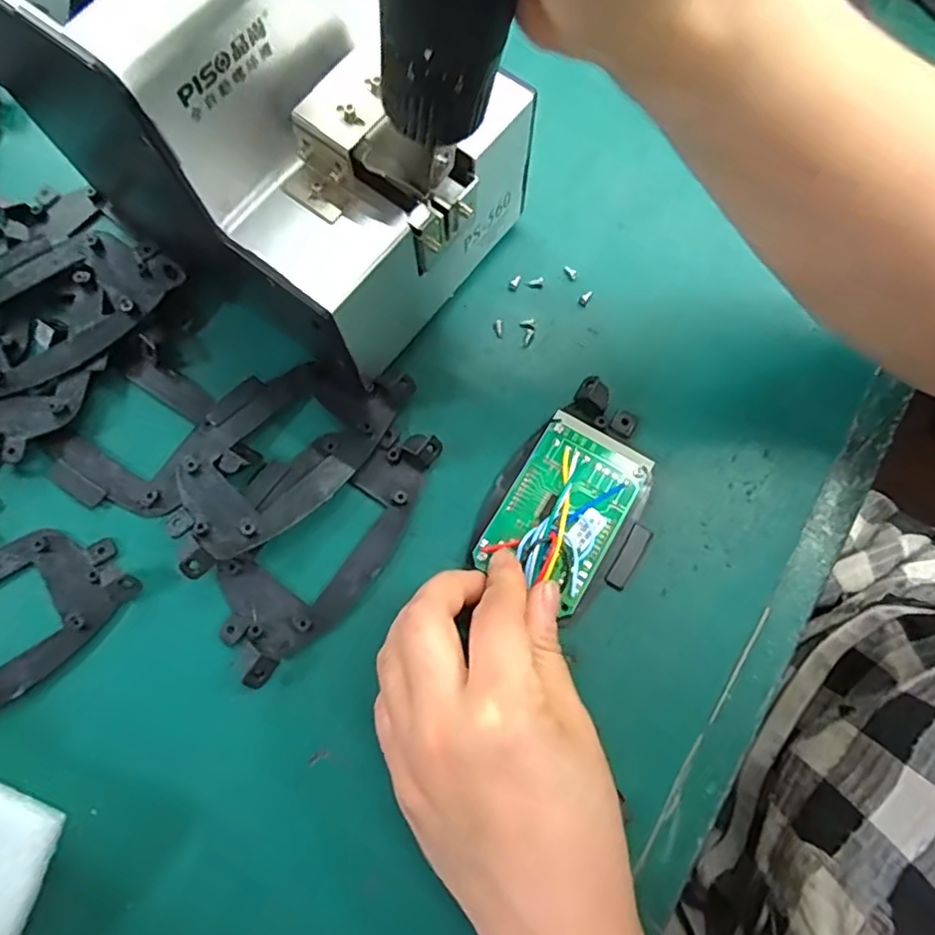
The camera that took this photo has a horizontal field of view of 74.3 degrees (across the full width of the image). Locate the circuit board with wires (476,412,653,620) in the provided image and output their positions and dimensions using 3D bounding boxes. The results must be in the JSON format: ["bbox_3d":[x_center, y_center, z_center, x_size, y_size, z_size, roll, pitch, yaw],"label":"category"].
[{"bbox_3d":[0.043,0.017,0.271,0.050,0.011,0.077,30,78,7],"label":"circuit board with wires"}]

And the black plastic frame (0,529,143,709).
[{"bbox_3d":[-0.206,0.065,0.266,0.110,0.008,0.070,-39,79,-9],"label":"black plastic frame"}]

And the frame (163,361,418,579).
[{"bbox_3d":[-0.087,-0.012,0.279,0.068,0.019,0.120,42,79,9],"label":"frame"}]

